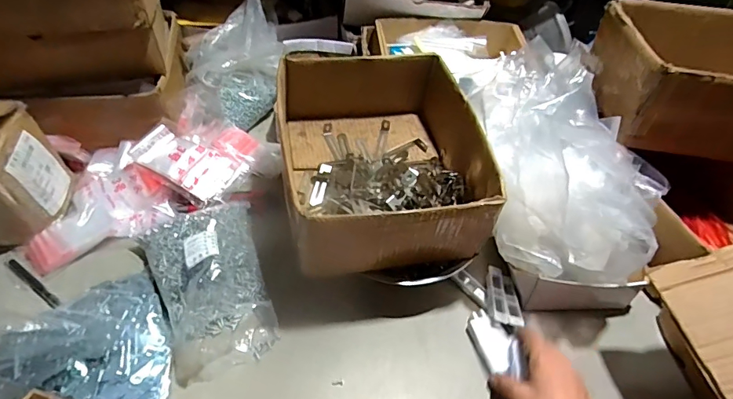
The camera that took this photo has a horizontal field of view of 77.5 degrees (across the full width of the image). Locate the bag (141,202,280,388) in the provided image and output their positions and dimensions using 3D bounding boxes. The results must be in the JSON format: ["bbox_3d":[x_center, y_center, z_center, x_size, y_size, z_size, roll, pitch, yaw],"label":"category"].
[{"bbox_3d":[-0.203,0.101,0.599,0.143,0.085,0.219,-17,53,-20],"label":"bag"}]

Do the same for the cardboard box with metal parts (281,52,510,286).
[{"bbox_3d":[0.016,-0.064,0.640,0.252,0.119,0.306,-6,50,-11],"label":"cardboard box with metal parts"}]

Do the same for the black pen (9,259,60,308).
[{"bbox_3d":[-0.443,0.110,0.607,0.112,0.005,0.012,30,53,19],"label":"black pen"}]

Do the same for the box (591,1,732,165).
[{"bbox_3d":[0.538,-0.178,0.706,0.327,0.130,0.226,6,49,-1],"label":"box"}]

